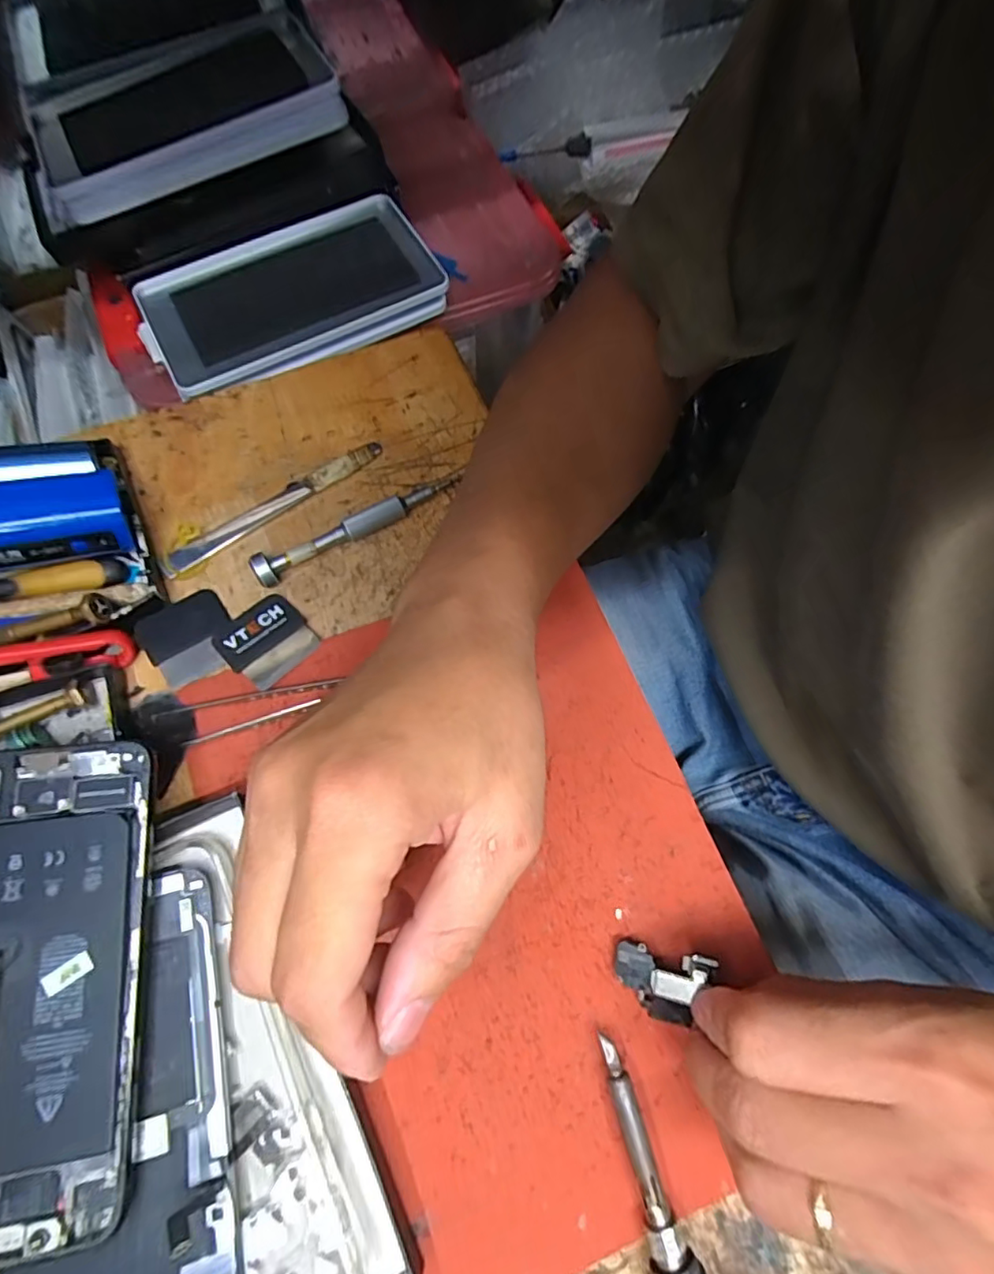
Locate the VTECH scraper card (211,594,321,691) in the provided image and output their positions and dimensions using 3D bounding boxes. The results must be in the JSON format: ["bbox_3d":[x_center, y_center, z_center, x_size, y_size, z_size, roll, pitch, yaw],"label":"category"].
[{"bbox_3d":[-0.111,0.001,0.275,0.039,0.004,0.041,-43,76,-15],"label":"VTECH scraper card"}]

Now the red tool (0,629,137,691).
[{"bbox_3d":[-0.208,0.012,0.253,0.081,0.020,0.016,-14,69,-22],"label":"red tool"}]

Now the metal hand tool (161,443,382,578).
[{"bbox_3d":[-0.117,-0.071,0.301,0.126,0.006,0.013,-35,74,-13],"label":"metal hand tool"}]

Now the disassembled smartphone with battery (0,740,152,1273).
[{"bbox_3d":[-0.162,0.116,0.194,0.073,0.005,0.154,-4,73,-11],"label":"disassembled smartphone with battery"}]

